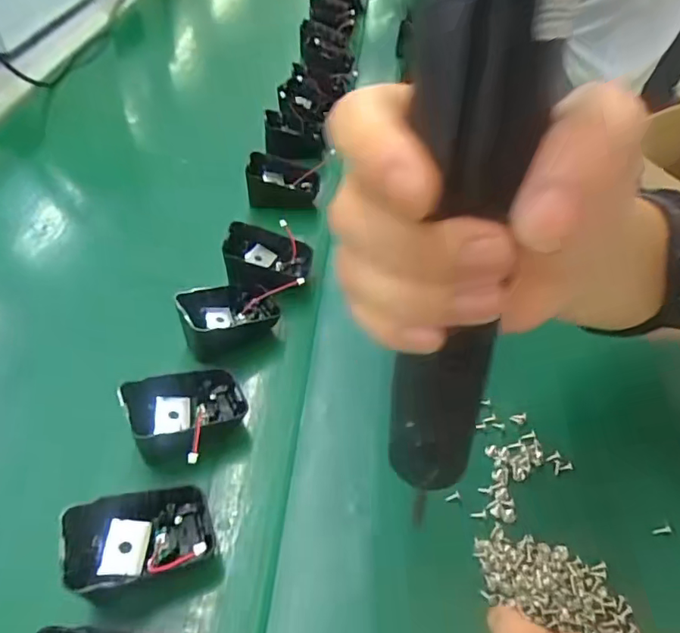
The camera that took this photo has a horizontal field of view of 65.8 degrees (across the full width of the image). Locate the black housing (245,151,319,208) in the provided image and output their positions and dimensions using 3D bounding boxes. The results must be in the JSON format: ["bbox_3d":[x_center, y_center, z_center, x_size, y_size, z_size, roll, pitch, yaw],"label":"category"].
[{"bbox_3d":[-0.054,-0.130,0.500,0.066,0.037,0.064,0,44,-1],"label":"black housing"}]

